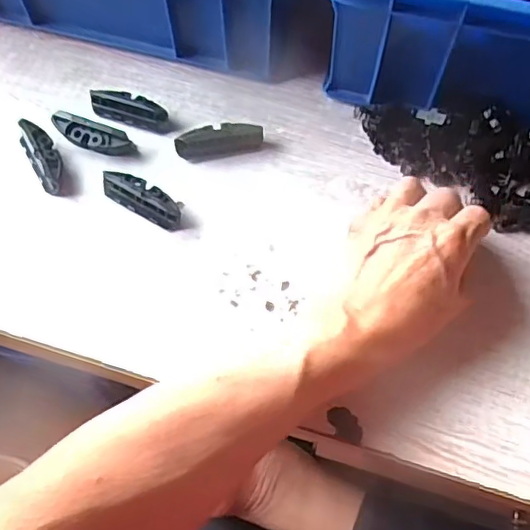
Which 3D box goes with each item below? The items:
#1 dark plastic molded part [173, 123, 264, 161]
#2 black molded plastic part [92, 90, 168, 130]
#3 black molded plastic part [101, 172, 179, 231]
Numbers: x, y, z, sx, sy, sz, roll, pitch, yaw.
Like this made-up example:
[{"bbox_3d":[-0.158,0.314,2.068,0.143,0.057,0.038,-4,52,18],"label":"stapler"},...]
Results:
[{"bbox_3d":[-0.037,-0.103,0.464,0.071,0.020,0.019,-11,64,-6],"label":"dark plastic molded part"},{"bbox_3d":[-0.114,-0.131,0.474,0.067,0.021,0.020,13,64,6],"label":"black molded plastic part"},{"bbox_3d":[-0.093,-0.053,0.434,0.065,0.023,0.022,28,66,13],"label":"black molded plastic part"}]

